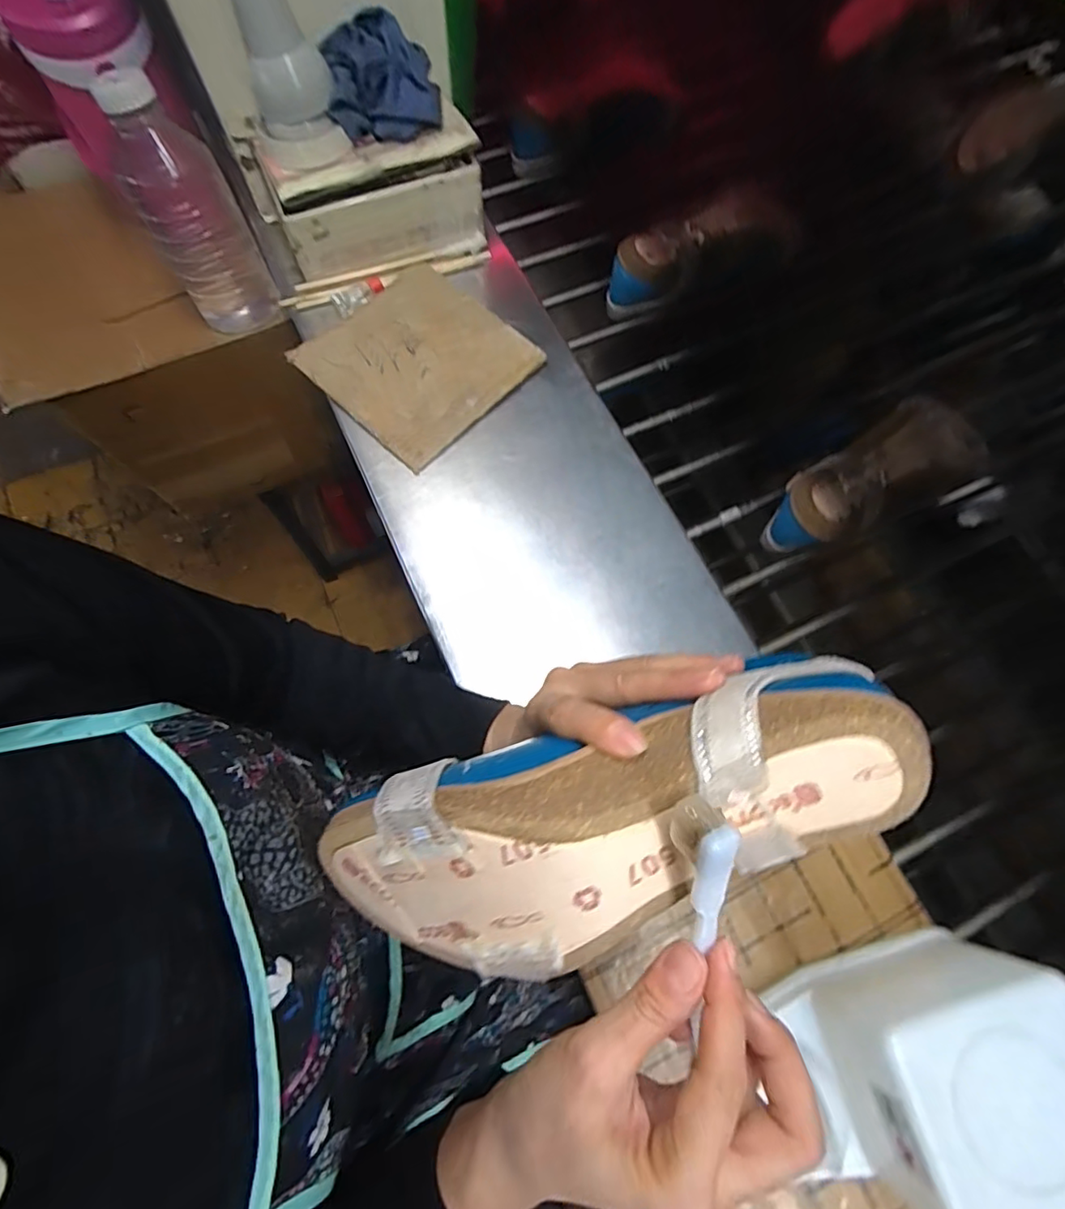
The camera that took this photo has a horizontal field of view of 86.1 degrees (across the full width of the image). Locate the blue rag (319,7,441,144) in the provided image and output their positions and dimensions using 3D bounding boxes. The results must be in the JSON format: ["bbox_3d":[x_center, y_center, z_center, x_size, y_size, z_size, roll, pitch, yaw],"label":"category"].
[{"bbox_3d":[-0.133,-0.466,0.503,0.096,0.053,0.083,-10,69,-8],"label":"blue rag"}]

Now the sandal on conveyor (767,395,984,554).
[{"bbox_3d":[0.325,-0.120,0.537,0.226,0.062,0.083,-22,71,-12],"label":"sandal on conveyor"}]

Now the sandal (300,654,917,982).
[{"bbox_3d":[0.028,0.088,0.240,0.231,0.053,0.089,-21,100,6],"label":"sandal"}]

